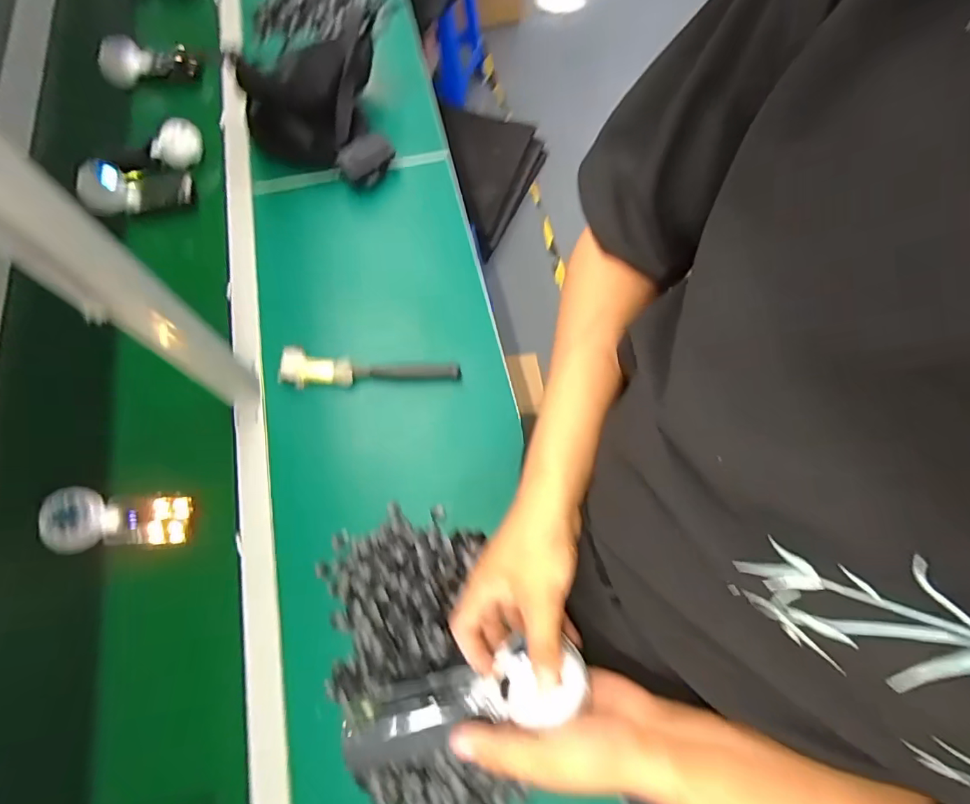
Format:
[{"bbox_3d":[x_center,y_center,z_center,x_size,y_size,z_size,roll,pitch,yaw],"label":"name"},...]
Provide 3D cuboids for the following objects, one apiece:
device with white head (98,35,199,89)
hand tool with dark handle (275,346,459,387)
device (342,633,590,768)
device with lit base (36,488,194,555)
[{"bbox_3d":[-0.648,-0.655,0.935,0.165,0.062,0.059,-5,69,-1],"label":"device with white head"},{"bbox_3d":[-0.166,-0.040,0.703,0.257,0.037,0.053,5,69,3],"label":"hand tool with dark handle"},{"bbox_3d":[-0.017,0.208,0.343,0.174,0.038,0.046,-16,69,3],"label":"device"},{"bbox_3d":[-0.460,0.150,0.617,0.165,0.029,0.072,4,68,-11],"label":"device with lit base"}]

